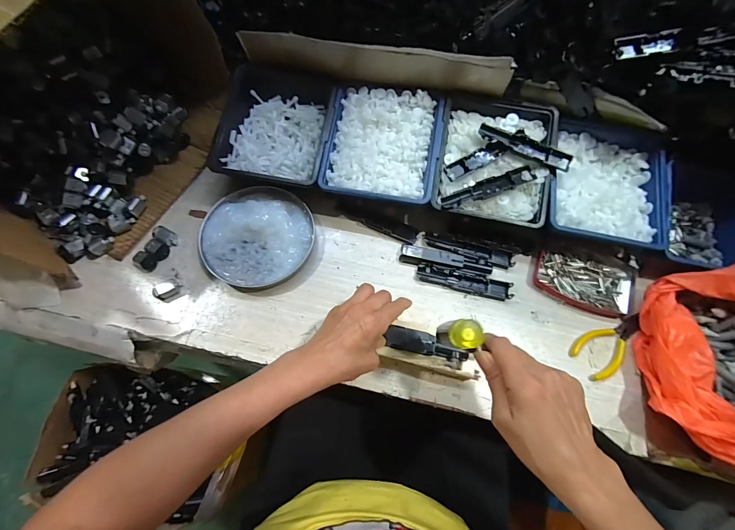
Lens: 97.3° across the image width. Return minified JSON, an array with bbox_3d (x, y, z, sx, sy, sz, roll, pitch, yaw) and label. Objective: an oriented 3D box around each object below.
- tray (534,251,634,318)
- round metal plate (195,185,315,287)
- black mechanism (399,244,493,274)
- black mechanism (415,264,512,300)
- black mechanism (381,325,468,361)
[{"bbox_3d":[0.281,0.020,0.422,0.120,0.010,0.077,18,70,5],"label":"tray"},{"bbox_3d":[-0.145,-0.041,0.426,0.140,0.025,0.137,1,69,-2],"label":"round metal plate"},{"bbox_3d":[0.103,-0.007,0.422,0.119,0.011,0.024,11,69,2],"label":"black mechanism"},{"bbox_3d":[0.124,0.021,0.417,0.119,0.009,0.029,11,69,2],"label":"black mechanism"},{"bbox_3d":[0.067,0.090,0.363,0.091,0.012,0.024,16,70,3],"label":"black mechanism"}]

